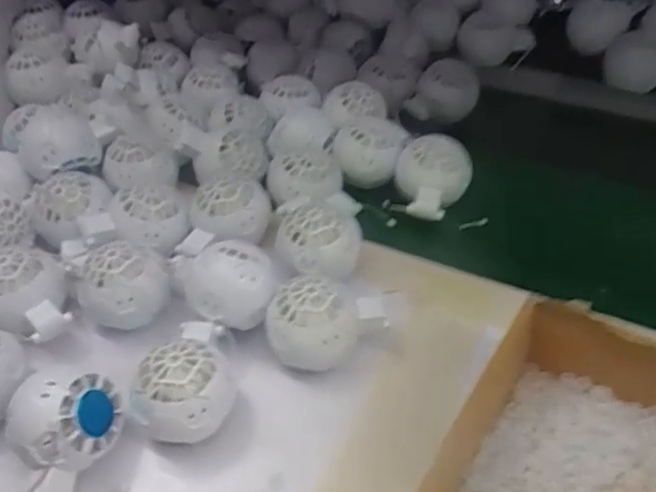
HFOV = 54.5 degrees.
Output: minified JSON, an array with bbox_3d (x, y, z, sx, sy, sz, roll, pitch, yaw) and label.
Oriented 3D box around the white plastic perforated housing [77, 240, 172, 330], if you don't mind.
[{"bbox_3d":[-0.148,0.026,0.461,0.062,0.051,0.059,-21,46,-18],"label":"white plastic perforated housing"}]

